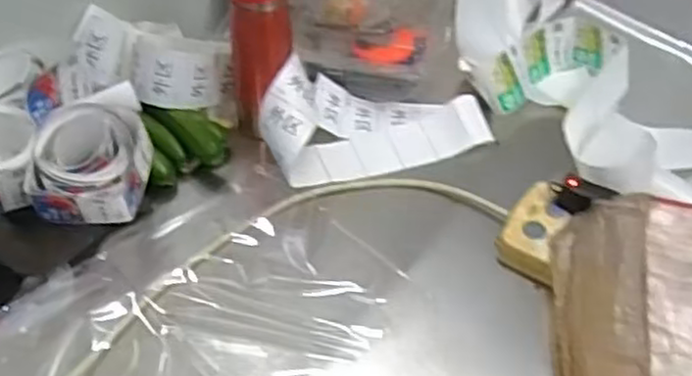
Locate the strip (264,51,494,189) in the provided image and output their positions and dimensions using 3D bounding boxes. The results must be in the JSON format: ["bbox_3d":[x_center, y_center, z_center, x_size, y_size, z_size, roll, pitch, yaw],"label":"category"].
[{"bbox_3d":[0.030,-0.078,0.788,0.252,0.090,0.119,-1,45,-22],"label":"strip"}]

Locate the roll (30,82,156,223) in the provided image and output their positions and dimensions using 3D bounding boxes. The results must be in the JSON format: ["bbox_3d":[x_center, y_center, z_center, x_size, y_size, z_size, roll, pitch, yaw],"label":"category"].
[{"bbox_3d":[-0.238,-0.025,0.697,0.088,0.093,0.127,7,47,4],"label":"roll"}]

